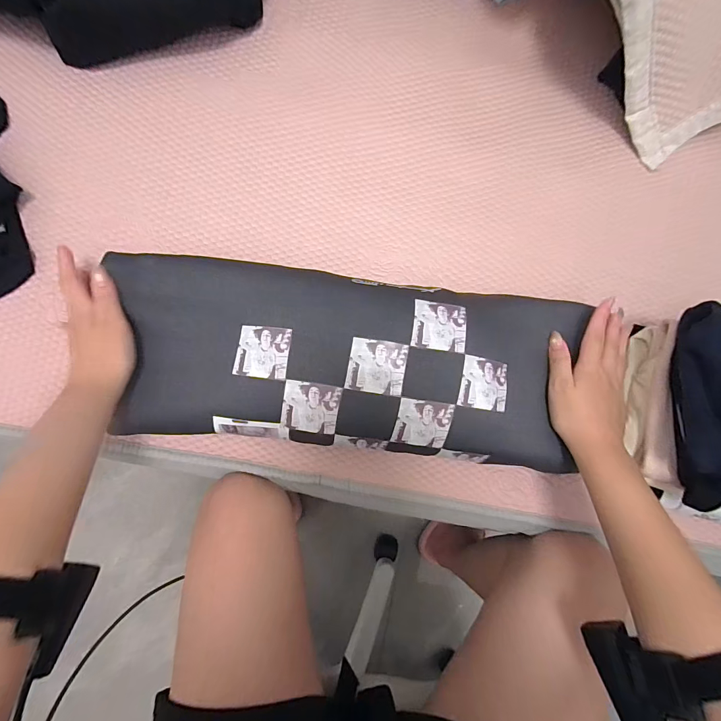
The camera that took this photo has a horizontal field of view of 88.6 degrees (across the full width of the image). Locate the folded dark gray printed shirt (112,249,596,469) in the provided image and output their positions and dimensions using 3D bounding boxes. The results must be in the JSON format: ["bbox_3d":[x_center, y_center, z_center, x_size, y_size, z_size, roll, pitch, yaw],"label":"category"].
[{"bbox_3d":[-0.025,0.001,0.349,0.442,0.041,0.164,8,86,1],"label":"folded dark gray printed shirt"}]

